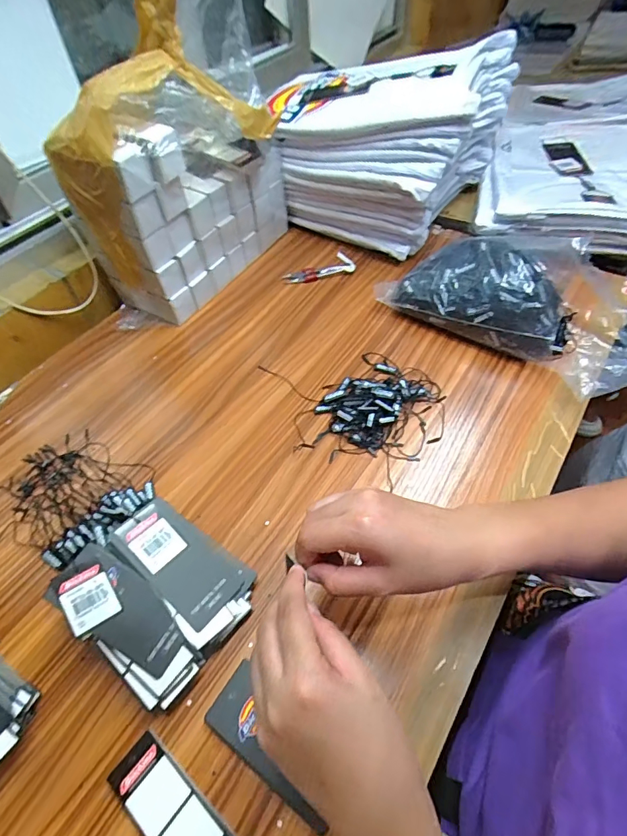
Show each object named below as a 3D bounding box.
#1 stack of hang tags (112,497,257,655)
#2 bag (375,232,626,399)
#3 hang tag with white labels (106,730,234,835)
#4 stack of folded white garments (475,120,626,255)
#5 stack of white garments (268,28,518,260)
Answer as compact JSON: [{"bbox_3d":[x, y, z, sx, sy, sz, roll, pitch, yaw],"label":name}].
[{"bbox_3d":[-0.108,0.129,0.368,0.115,0.060,0.067,31,60,24],"label":"stack of hang tags"},{"bbox_3d":[0.259,-0.151,0.537,0.315,0.088,0.169,35,62,26],"label":"bag"},{"bbox_3d":[-0.088,0.271,0.288,0.118,0.004,0.038,32,59,25],"label":"hang tag with white labels"},{"bbox_3d":[0.415,-0.401,0.691,0.269,0.046,0.407,11,54,12],"label":"stack of folded white garments"},{"bbox_3d":[0.103,-0.431,0.694,0.315,0.201,0.302,22,57,19],"label":"stack of white garments"}]

